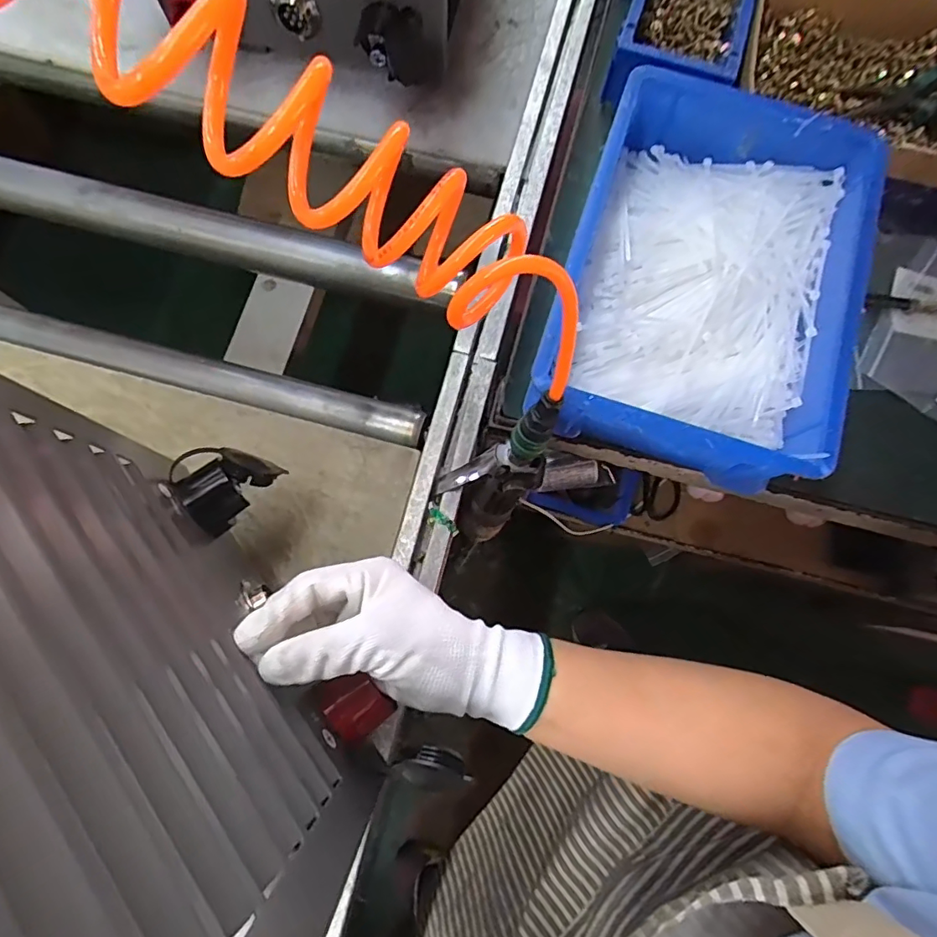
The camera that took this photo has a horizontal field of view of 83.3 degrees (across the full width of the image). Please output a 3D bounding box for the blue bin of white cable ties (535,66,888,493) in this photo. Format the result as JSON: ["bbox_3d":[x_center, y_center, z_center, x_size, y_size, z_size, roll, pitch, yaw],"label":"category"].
[{"bbox_3d":[0.181,-0.150,0.426,0.210,0.094,0.302,16,76,2],"label":"blue bin of white cable ties"}]

